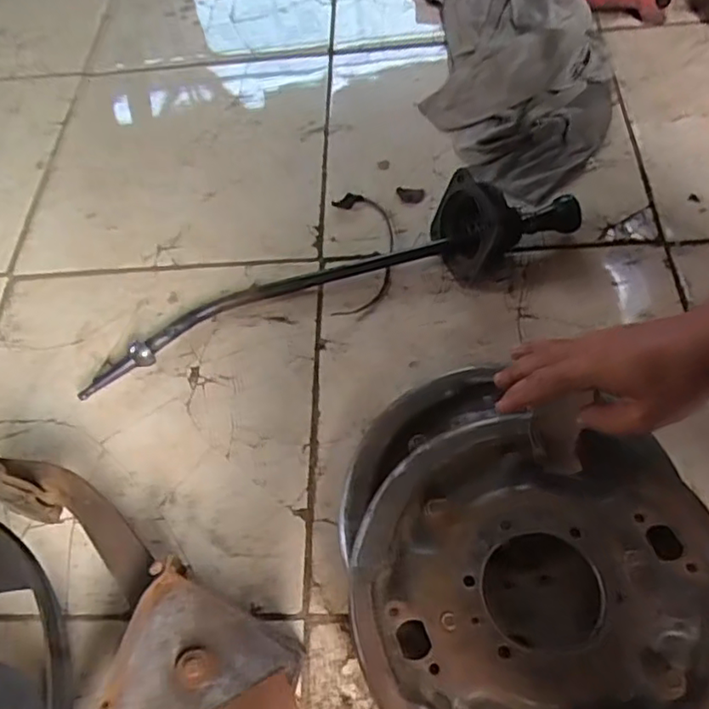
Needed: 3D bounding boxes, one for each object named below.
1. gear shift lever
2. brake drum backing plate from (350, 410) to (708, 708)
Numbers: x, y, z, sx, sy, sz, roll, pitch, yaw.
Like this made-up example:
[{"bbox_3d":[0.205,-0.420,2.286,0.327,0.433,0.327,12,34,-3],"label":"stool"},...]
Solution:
[{"bbox_3d":[-0.030,-0.088,0.703,0.597,0.111,0.115,-20,60,-3],"label":"gear shift lever"},{"bbox_3d":[0.148,0.183,0.481,0.290,0.034,0.281,-1,59,2],"label":"brake drum backing plate"}]

